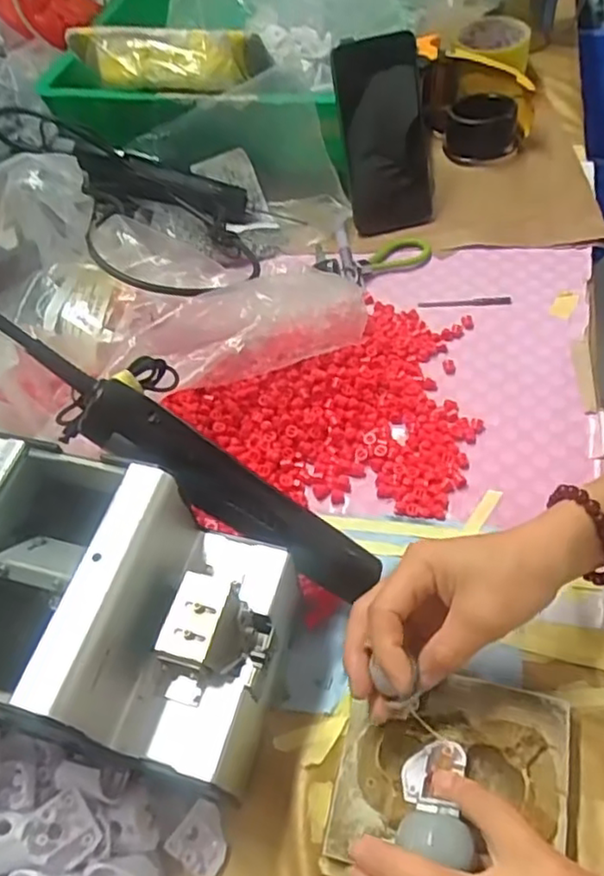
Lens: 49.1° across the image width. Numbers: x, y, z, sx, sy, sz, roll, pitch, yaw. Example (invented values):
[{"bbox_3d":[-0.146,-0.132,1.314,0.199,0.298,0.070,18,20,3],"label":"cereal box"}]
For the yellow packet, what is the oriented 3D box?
[{"bbox_3d":[-0.140,-0.381,0.661,0.212,0.043,0.053,7,56,12],"label":"yellow packet"}]

